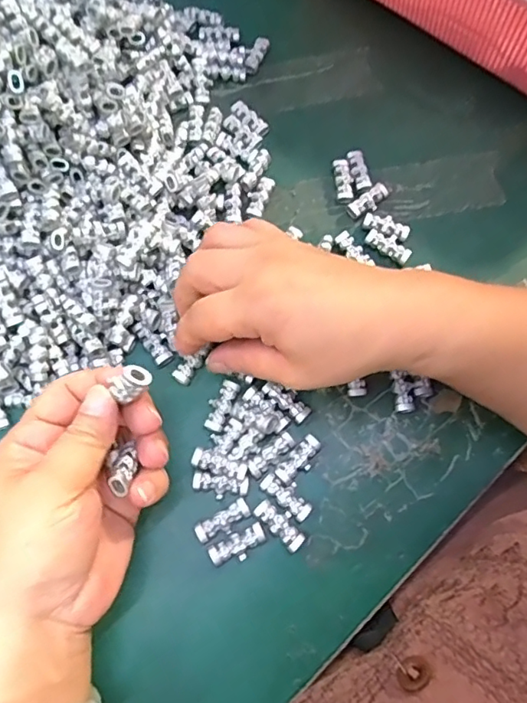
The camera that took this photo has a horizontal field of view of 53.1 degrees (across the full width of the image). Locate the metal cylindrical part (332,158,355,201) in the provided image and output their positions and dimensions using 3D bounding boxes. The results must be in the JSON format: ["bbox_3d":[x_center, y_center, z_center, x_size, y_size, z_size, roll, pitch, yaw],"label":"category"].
[{"bbox_3d":[0.053,-0.116,0.355,0.011,0.008,0.031,-4,70,-4],"label":"metal cylindrical part"}]

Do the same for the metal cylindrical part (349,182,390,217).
[{"bbox_3d":[0.070,-0.099,0.351,0.029,0.007,0.013,-36,75,-14],"label":"metal cylindrical part"}]

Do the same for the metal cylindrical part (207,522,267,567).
[{"bbox_3d":[-0.013,0.102,0.274,0.030,0.006,0.013,-26,73,-11],"label":"metal cylindrical part"}]

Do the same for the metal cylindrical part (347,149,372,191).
[{"bbox_3d":[0.064,-0.122,0.358,0.011,0.007,0.031,-12,71,-7],"label":"metal cylindrical part"}]

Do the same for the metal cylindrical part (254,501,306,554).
[{"bbox_3d":[0.010,0.092,0.280,0.013,0.007,0.031,-41,77,-15],"label":"metal cylindrical part"}]

